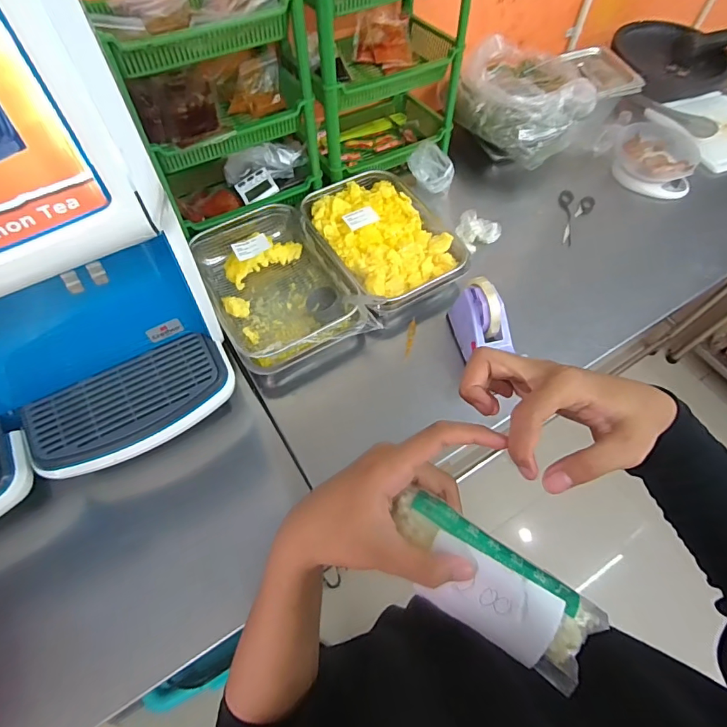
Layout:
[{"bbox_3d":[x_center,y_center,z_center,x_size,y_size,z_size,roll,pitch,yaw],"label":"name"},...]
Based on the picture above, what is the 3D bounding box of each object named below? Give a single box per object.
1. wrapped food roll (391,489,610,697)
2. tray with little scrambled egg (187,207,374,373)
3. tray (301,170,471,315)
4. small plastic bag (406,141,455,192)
[{"bbox_3d":[0.073,0.132,0.263,0.131,0.037,0.056,40,69,14],"label":"wrapped food roll"},{"bbox_3d":[-0.150,-0.135,0.730,0.214,0.067,0.313,-24,64,-12],"label":"tray with little scrambled egg"},{"bbox_3d":[0.035,-0.238,0.783,0.222,0.045,0.299,-28,65,-14],"label":"tray"},{"bbox_3d":[0.132,-0.400,0.881,0.065,0.051,0.108,-16,63,-9],"label":"small plastic bag"}]

